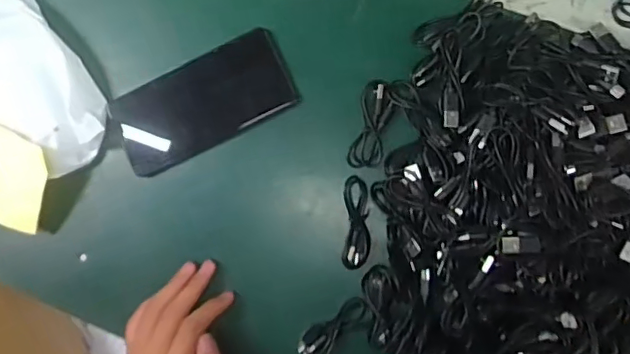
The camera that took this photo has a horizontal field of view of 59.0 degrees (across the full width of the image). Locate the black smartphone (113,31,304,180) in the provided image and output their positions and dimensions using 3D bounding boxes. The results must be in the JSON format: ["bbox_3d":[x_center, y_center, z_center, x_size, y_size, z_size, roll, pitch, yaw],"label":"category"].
[{"bbox_3d":[-0.099,-0.066,0.495,0.159,0.007,0.074,-26,100,4],"label":"black smartphone"}]

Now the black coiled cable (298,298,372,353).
[{"bbox_3d":[0.018,0.134,0.488,0.071,0.008,0.026,-36,86,7],"label":"black coiled cable"}]

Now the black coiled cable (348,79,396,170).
[{"bbox_3d":[0.050,-0.046,0.482,0.029,0.012,0.076,14,93,8],"label":"black coiled cable"}]

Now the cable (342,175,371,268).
[{"bbox_3d":[0.037,0.040,0.488,0.023,0.013,0.079,1,91,8],"label":"cable"}]

